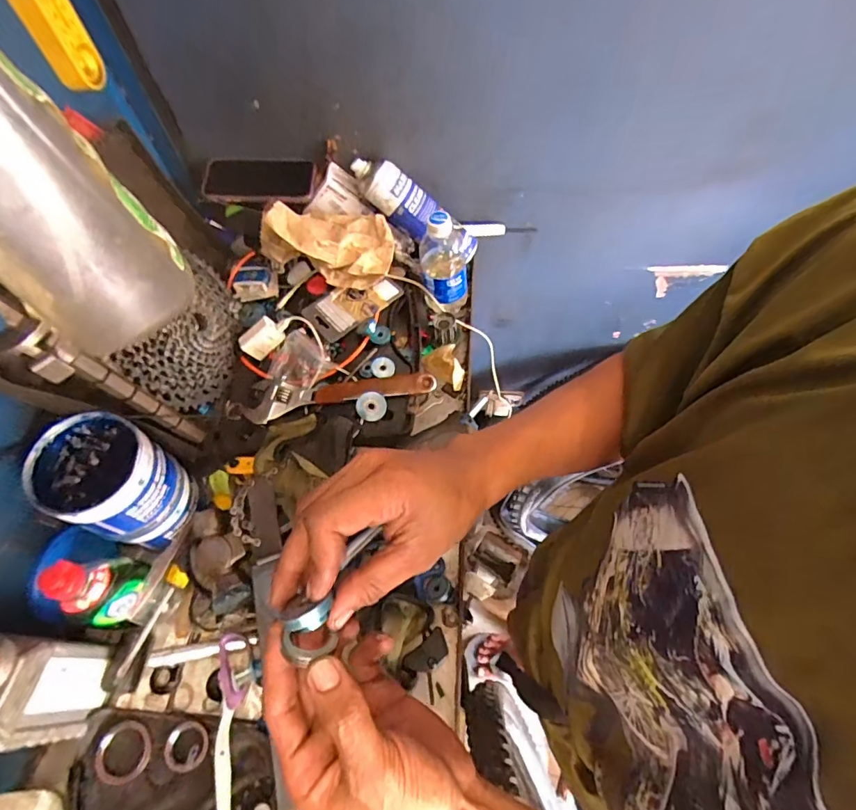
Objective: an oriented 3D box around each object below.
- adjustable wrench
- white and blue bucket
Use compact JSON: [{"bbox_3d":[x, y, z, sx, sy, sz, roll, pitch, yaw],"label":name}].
[{"bbox_3d":[-0.126,-0.014,0.598,0.267,0.014,0.052,-7,62,-1],"label":"adjustable wrench"},{"bbox_3d":[-0.317,0.084,0.498,0.100,0.141,0.094,-1,62,2],"label":"white and blue bucket"}]

